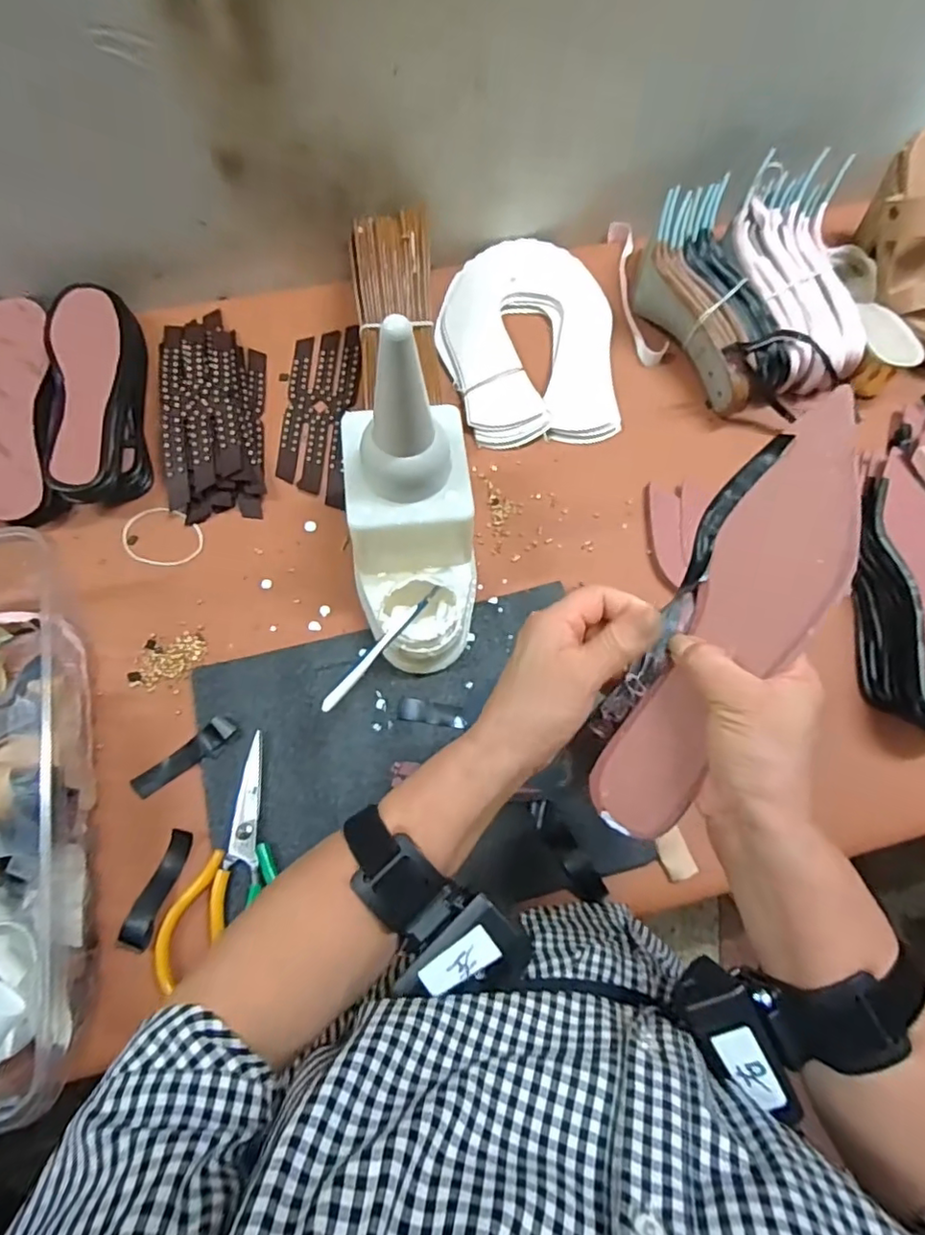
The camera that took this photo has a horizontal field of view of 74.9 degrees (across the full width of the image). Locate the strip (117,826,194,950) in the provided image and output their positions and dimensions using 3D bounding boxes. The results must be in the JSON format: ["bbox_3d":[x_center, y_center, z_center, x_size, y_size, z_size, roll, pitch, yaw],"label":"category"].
[{"bbox_3d":[-0.231,0.206,0.459,0.021,0.022,0.085,17,72,5],"label":"strip"}]

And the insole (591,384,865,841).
[{"bbox_3d":[0.148,0.006,0.321,0.060,0.005,0.247,30,96,22],"label":"insole"}]

